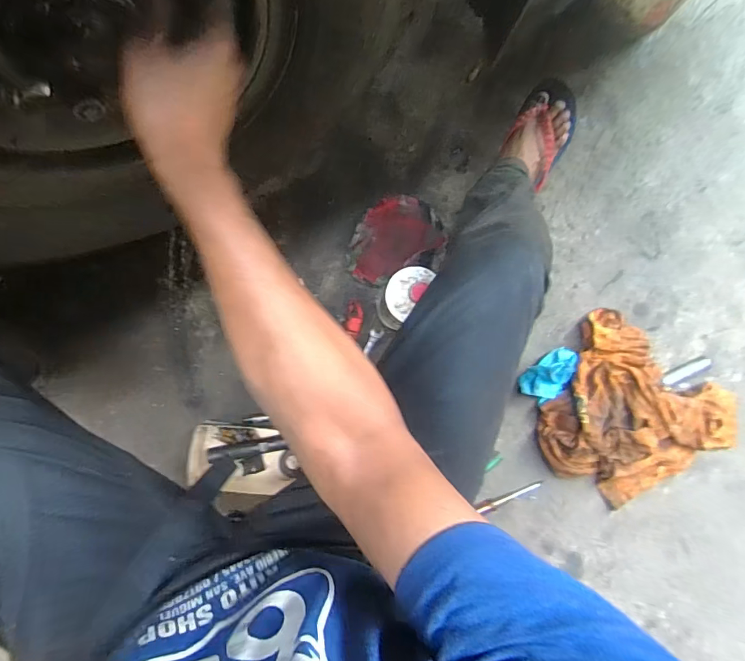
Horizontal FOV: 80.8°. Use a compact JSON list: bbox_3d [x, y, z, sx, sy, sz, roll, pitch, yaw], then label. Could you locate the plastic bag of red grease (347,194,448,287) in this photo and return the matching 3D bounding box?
[{"bbox_3d":[0.043,-0.171,0.820,0.191,0.033,0.159,-14,89,-5],"label":"plastic bag of red grease"}]

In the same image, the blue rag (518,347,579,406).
[{"bbox_3d":[0.331,0.083,0.808,0.120,0.033,0.060,-37,91,-5],"label":"blue rag"}]

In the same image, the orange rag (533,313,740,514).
[{"bbox_3d":[0.486,0.173,0.806,0.352,0.069,0.304,37,86,-3],"label":"orange rag"}]

